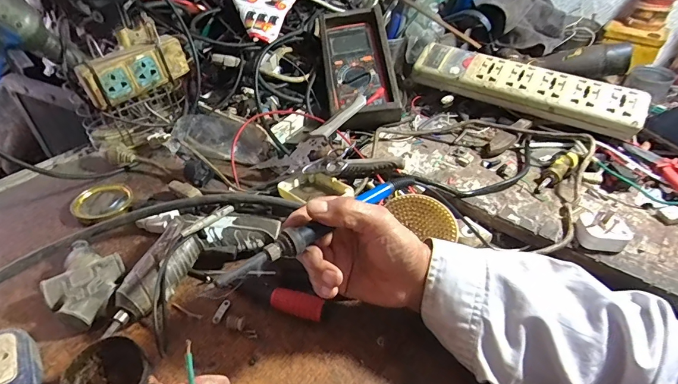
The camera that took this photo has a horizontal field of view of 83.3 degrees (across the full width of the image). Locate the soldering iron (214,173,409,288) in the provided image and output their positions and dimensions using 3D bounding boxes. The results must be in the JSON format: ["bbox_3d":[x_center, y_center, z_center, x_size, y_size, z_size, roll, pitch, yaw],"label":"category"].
[{"bbox_3d":[-0.009,0.025,0.322,0.202,0.018,0.022,-27,49,-33],"label":"soldering iron"}]

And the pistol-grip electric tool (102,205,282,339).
[{"bbox_3d":[-0.155,0.062,0.397,0.185,0.043,0.074,-32,52,-30],"label":"pistol-grip electric tool"}]

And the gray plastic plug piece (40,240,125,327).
[{"bbox_3d":[-0.256,0.090,0.381,0.085,0.029,0.070,17,45,17],"label":"gray plastic plug piece"}]

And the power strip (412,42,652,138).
[{"bbox_3d":[0.293,-0.174,0.606,0.334,0.028,0.090,23,71,19],"label":"power strip"}]

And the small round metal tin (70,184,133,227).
[{"bbox_3d":[-0.296,0.013,0.479,0.066,0.018,0.059,-32,52,-30],"label":"small round metal tin"}]

